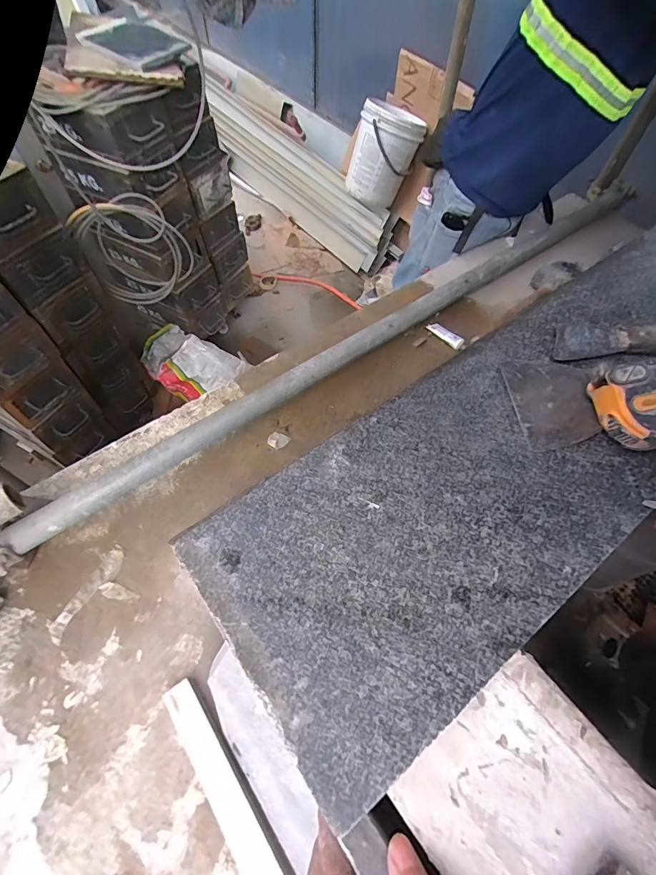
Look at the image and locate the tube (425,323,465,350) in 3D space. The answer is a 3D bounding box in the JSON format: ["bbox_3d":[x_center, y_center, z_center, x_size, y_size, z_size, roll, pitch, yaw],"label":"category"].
[{"bbox_3d":[0.276,-0.240,0.947,0.027,0.017,0.102,-39,67,-22],"label":"tube"}]

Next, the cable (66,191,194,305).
[{"bbox_3d":[-0.579,-0.563,1.265,0.299,0.329,0.096,-13,60,-10],"label":"cable"}]

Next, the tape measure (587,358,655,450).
[{"bbox_3d":[0.260,-0.029,0.331,0.064,0.047,0.075,-23,62,-15],"label":"tape measure"}]

